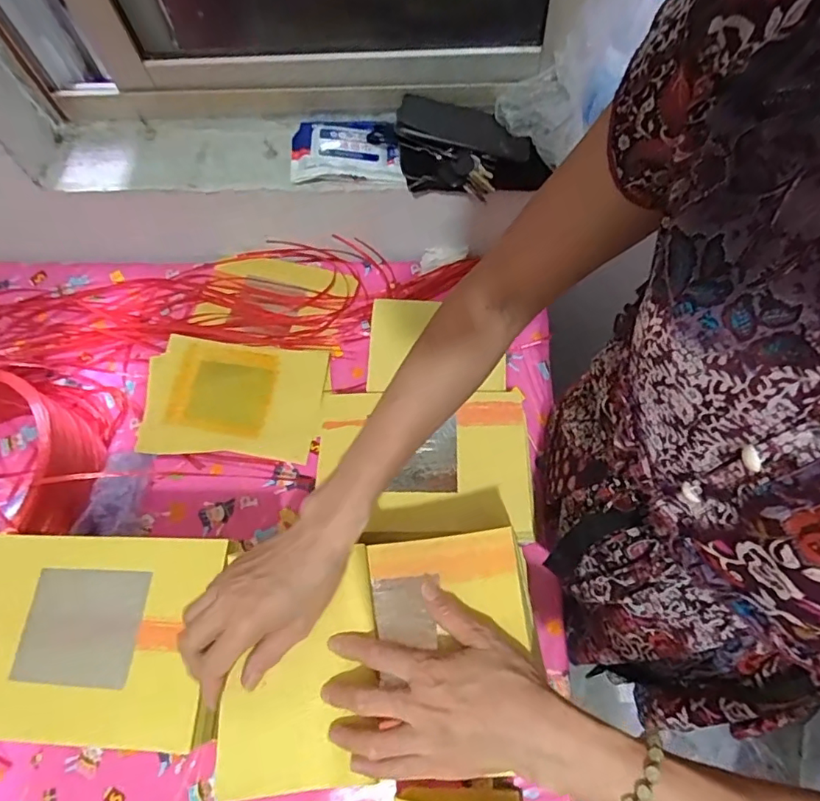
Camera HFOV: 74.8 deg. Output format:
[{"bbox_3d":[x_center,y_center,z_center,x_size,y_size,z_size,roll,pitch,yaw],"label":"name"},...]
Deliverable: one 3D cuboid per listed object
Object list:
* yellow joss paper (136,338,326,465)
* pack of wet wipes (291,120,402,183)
[{"bbox_3d":[-0.245,-0.006,0.742,0.255,0.020,0.168,4,70,6],"label":"yellow joss paper"},{"bbox_3d":[-0.088,-0.337,0.713,0.141,0.026,0.089,-4,72,-4],"label":"pack of wet wipes"}]

